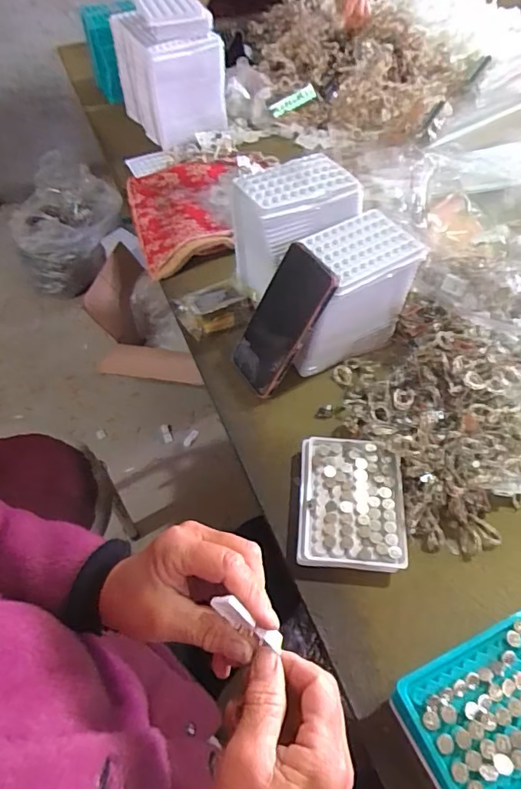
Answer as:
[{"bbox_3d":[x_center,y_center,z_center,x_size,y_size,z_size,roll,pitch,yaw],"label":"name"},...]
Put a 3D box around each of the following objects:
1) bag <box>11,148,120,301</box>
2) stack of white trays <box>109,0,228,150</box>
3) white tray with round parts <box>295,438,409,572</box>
[{"bbox_3d":[-0.640,-0.572,1.661,0.339,0.246,0.421,-14,56,-8],"label":"bag"},{"bbox_3d":[-0.159,-0.570,0.863,0.135,0.177,0.173,-27,59,-16],"label":"stack of white trays"},{"bbox_3d":[0.089,0.107,0.498,0.100,0.025,0.129,3,55,4],"label":"white tray with round parts"}]

